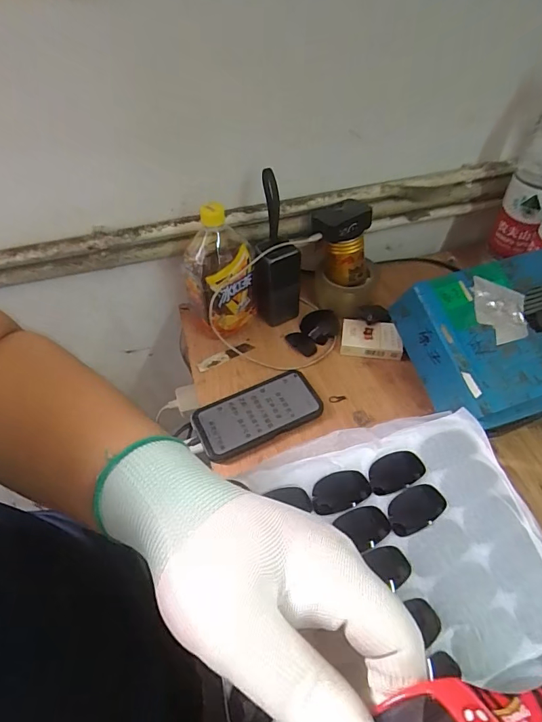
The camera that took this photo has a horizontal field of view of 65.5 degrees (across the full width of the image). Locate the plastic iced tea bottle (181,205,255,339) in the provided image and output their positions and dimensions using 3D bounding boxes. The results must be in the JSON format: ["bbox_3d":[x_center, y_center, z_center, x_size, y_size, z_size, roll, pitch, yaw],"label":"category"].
[{"bbox_3d":[-0.075,-0.123,0.601,0.091,0.202,0.092,-14,51,-9],"label":"plastic iced tea bottle"}]

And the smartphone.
[{"bbox_3d":[-0.017,0.067,0.561,0.165,0.012,0.082,-22,52,-16],"label":"smartphone"}]

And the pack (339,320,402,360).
[{"bbox_3d":[0.149,-0.033,0.633,0.085,0.027,0.055,5,50,6],"label":"pack"}]

